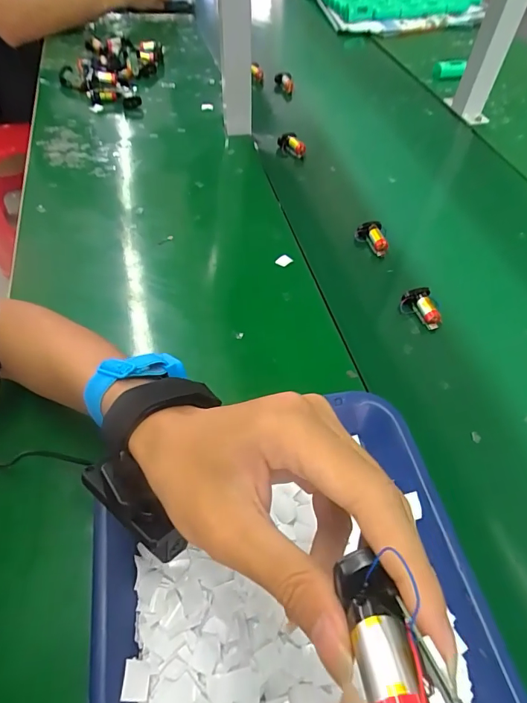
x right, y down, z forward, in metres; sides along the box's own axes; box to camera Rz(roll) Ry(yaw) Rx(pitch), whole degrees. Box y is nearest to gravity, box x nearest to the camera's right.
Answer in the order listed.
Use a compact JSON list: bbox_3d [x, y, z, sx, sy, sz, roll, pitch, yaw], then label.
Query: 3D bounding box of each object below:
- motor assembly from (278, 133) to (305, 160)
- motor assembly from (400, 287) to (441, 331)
[{"bbox_3d":[0.044,-0.333,0.674,0.047,0.029,0.018,25,56,16],"label":"motor assembly"},{"bbox_3d":[0.181,-0.049,0.477,0.034,0.022,0.049,-8,54,-9],"label":"motor assembly"}]

